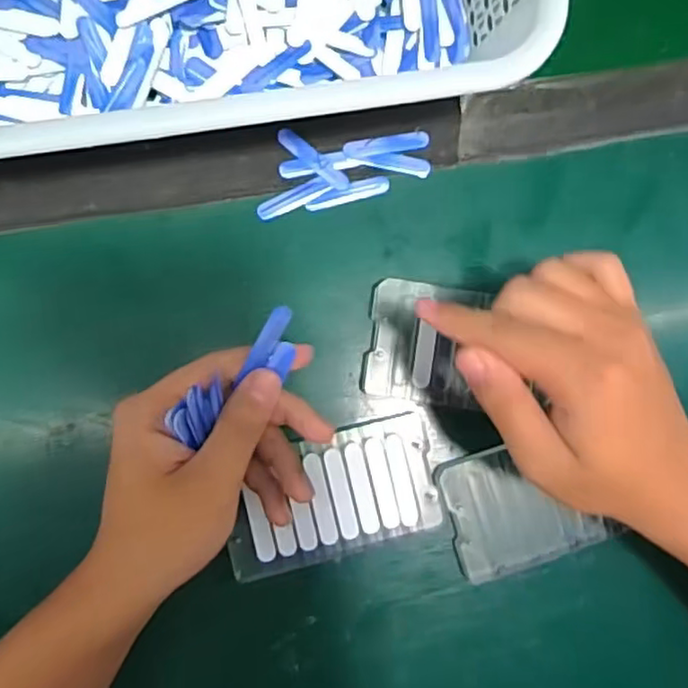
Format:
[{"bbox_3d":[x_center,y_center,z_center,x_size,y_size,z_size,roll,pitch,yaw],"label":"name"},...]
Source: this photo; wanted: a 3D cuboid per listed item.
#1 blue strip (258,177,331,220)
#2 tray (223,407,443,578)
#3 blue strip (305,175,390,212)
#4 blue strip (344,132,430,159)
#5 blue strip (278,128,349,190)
[{"bbox_3d":[-0.030,-0.085,0.382,0.044,0.004,0.011,-28,88,-4],"label":"blue strip"},{"bbox_3d":[-0.007,0.085,0.368,0.118,0.004,0.066,-15,88,-6],"label":"tray"},{"bbox_3d":[0.003,-0.089,0.385,0.050,0.004,0.011,-17,87,-4],"label":"blue strip"},{"bbox_3d":[0.026,-0.118,0.389,0.050,0.004,0.011,-10,87,-4],"label":"blue strip"},{"bbox_3d":[-0.018,-0.108,0.384,0.050,0.004,0.010,40,85,0],"label":"blue strip"}]

